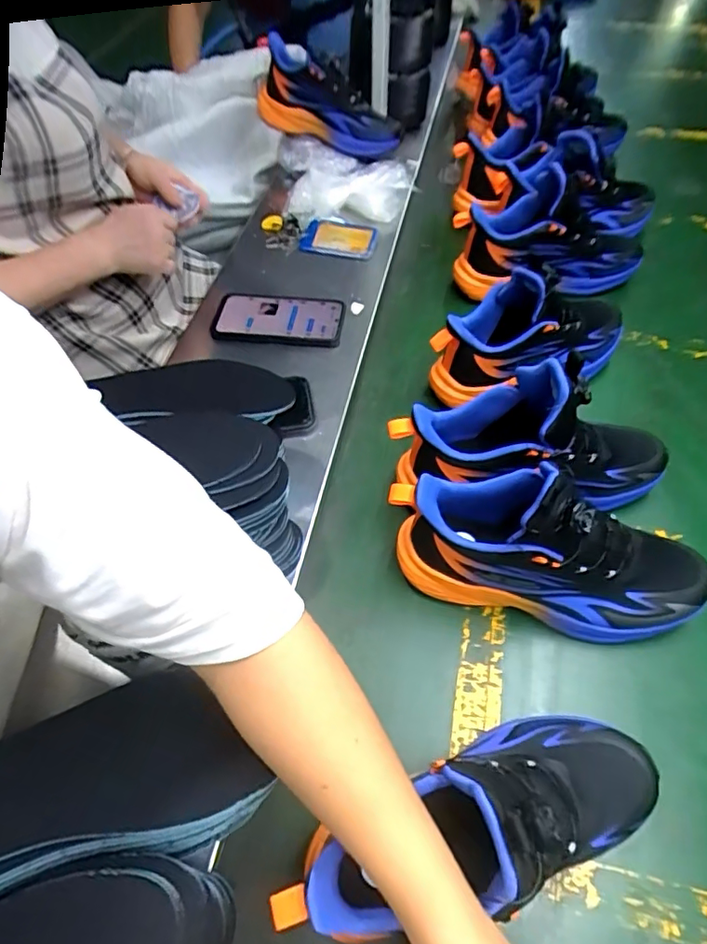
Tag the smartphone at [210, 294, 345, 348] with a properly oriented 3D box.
[{"bbox_3d":[-0.096,-0.195,0.690,0.165,0.016,0.088,5,56,10],"label":"smartphone"}]

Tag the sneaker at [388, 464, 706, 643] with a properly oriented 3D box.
[{"bbox_3d":[0.169,0.062,0.453,0.263,0.147,0.094,14,57,11],"label":"sneaker"}]

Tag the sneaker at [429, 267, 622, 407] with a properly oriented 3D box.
[{"bbox_3d":[0.210,-0.166,0.627,0.259,0.138,0.092,-19,57,-11],"label":"sneaker"}]

